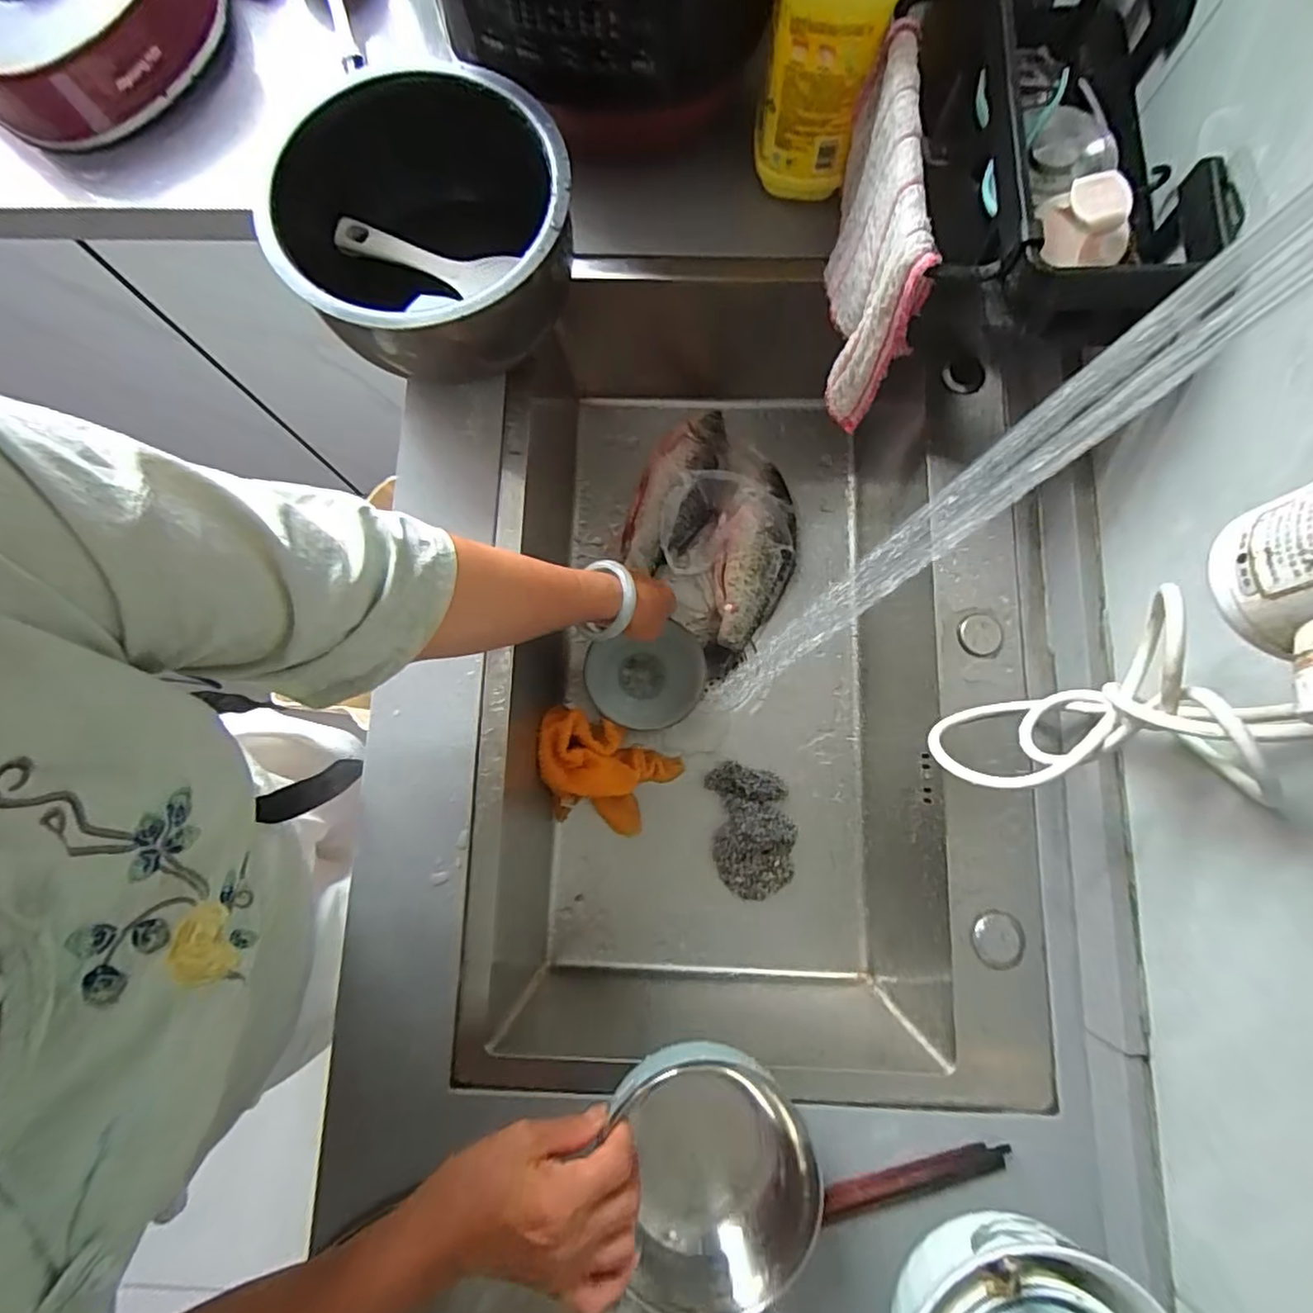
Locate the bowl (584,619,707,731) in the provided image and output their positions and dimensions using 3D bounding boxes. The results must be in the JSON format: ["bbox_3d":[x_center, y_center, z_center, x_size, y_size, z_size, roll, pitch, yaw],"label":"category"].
[{"bbox_3d":[-0.008,0.026,0.686,0.126,0.044,0.105,-16,80,-2],"label":"bowl"}]

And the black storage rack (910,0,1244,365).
[{"bbox_3d":[0.280,-0.382,0.497,0.144,0.185,0.347,8,80,3],"label":"black storage rack"}]

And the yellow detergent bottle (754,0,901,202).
[{"bbox_3d":[0.137,-0.493,0.474,0.085,0.254,0.105,20,81,5],"label":"yellow detergent bottle"}]

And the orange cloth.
[{"bbox_3d":[-0.056,0.126,0.662,0.142,0.072,0.105,20,81,5],"label":"orange cloth"}]

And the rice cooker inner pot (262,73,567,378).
[{"bbox_3d":[-0.168,-0.334,0.512,0.203,0.103,0.211,0,80,1],"label":"rice cooker inner pot"}]

